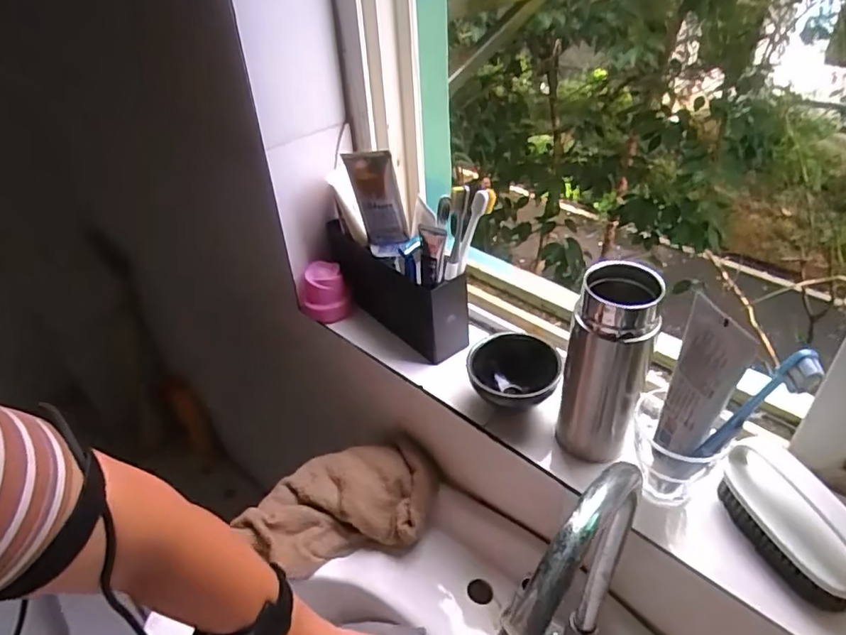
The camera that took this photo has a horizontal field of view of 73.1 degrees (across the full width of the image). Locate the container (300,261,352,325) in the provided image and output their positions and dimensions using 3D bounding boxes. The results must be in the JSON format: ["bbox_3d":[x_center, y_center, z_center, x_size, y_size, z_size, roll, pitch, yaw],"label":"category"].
[{"bbox_3d":[-0.116,-0.030,0.667,0.057,0.058,0.047,-15,40,-14],"label":"container"}]

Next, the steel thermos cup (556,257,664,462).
[{"bbox_3d":[0.148,0.039,0.468,0.058,0.165,0.057,-2,38,2],"label":"steel thermos cup"}]

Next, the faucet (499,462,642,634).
[{"bbox_3d":[0.096,0.221,0.386,0.040,0.302,0.138,16,42,23],"label":"faucet"}]

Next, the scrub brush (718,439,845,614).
[{"bbox_3d":[0.269,0.149,0.418,0.039,0.063,0.112,-15,40,-14],"label":"scrub brush"}]

